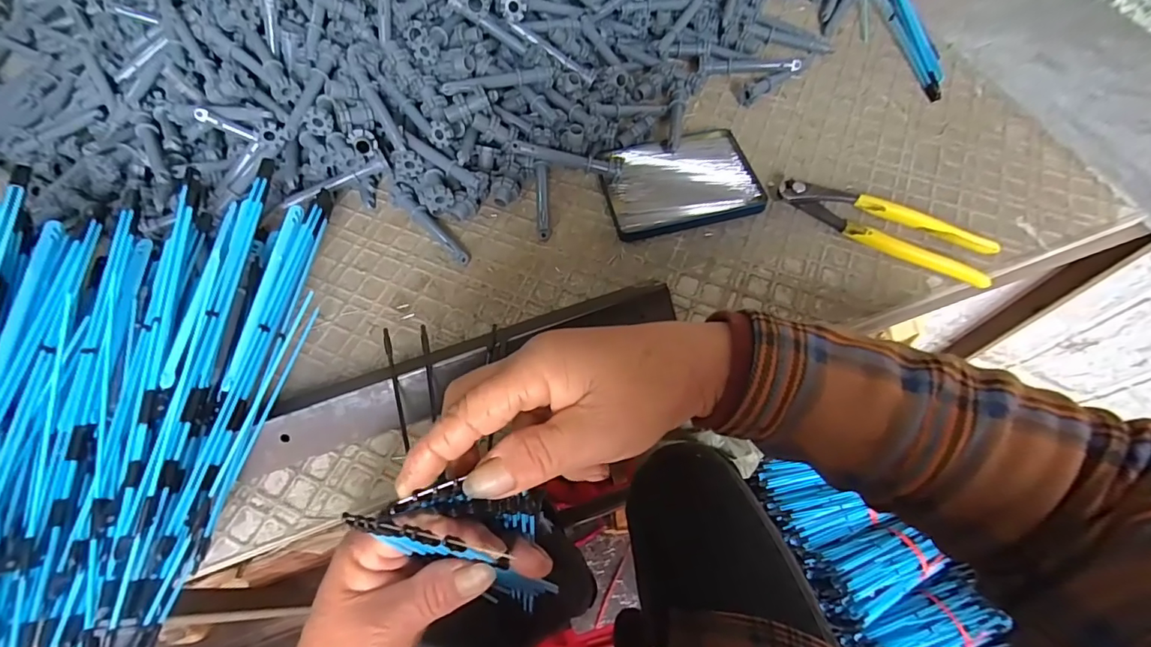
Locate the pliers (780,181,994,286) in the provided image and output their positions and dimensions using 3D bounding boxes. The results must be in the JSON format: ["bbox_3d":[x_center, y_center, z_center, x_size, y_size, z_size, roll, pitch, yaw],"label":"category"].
[{"bbox_3d":[0.248,-0.080,0.401,0.163,0.017,0.042,28,67,15],"label":"pliers"}]

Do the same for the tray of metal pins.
[{"bbox_3d":[0.089,-0.126,0.430,0.128,0.012,0.096,-12,63,-5],"label":"tray of metal pins"}]

